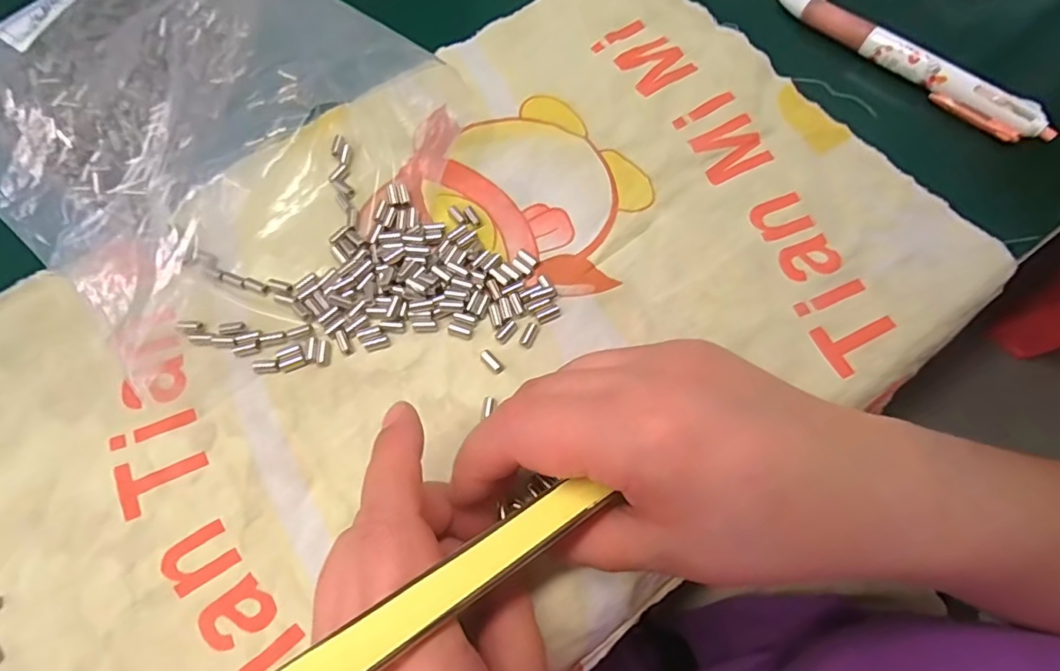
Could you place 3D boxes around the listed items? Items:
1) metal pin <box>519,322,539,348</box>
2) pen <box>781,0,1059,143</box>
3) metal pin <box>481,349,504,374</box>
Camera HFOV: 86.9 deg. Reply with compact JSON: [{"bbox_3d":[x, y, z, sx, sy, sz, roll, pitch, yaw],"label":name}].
[{"bbox_3d":[0.000,-0.001,0.236,0.005,0.004,0.011,21,72,7],"label":"metal pin"},{"bbox_3d":[0.185,-0.136,0.276,0.013,0.017,0.138,-42,76,-13],"label":"pen"},{"bbox_3d":[-0.016,0.010,0.233,0.005,0.004,0.012,-41,75,-13],"label":"metal pin"}]

